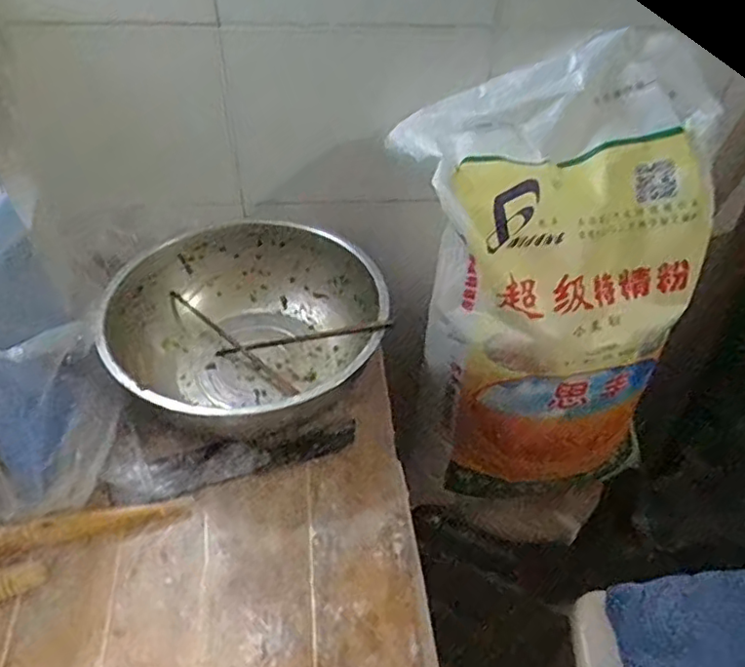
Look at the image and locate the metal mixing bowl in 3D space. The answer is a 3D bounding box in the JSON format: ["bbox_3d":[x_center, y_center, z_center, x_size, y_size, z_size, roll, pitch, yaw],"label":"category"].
[{"bbox_3d":[-0.143,-0.007,0.745,0.303,0.108,0.272,-13,47,-15],"label":"metal mixing bowl"}]

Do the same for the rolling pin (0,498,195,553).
[{"bbox_3d":[-0.330,0.190,0.600,0.306,0.029,0.025,-9,46,-10],"label":"rolling pin"}]

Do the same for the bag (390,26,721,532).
[{"bbox_3d":[0.245,-0.068,0.972,0.389,0.599,0.379,21,49,16],"label":"bag"}]

